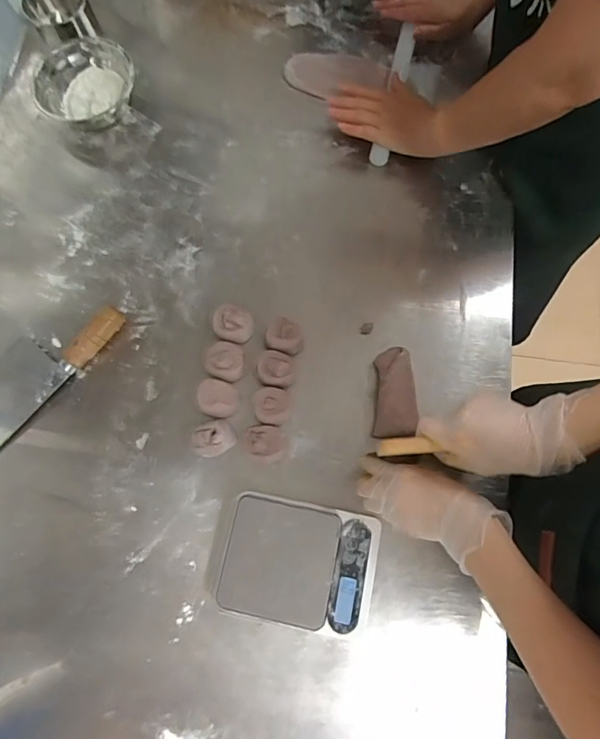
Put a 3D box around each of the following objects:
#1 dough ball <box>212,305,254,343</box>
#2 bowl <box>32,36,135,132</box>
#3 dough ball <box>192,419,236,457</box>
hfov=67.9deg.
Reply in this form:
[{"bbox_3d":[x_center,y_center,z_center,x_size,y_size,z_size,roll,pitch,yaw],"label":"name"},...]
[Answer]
[{"bbox_3d":[-0.086,-0.058,0.587,0.051,0.032,0.044,16,77,5],"label":"dough ball"},{"bbox_3d":[-0.302,-0.409,0.646,0.113,0.078,0.122,0,76,1],"label":"bowl"},{"bbox_3d":[-0.106,0.084,0.545,0.050,0.040,0.045,-28,77,-5],"label":"dough ball"}]

